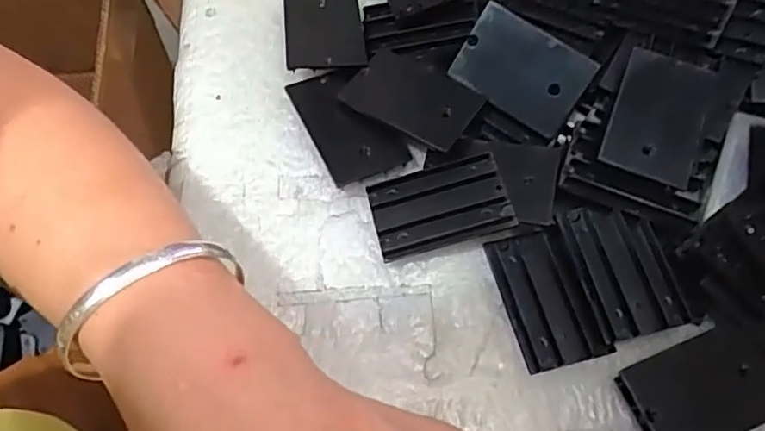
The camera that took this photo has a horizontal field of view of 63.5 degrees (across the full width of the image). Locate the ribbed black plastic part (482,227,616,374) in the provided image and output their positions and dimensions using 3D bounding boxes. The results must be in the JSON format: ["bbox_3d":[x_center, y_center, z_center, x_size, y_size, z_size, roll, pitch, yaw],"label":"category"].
[{"bbox_3d":[0.064,0.032,0.242,0.032,0.006,0.053,-13,65,-10],"label":"ribbed black plastic part"}]

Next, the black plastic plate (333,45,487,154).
[{"bbox_3d":[0.014,-0.053,0.272,0.056,0.006,0.035,28,72,16],"label":"black plastic plate"}]

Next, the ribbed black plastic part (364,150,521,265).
[{"bbox_3d":[0.023,-0.004,0.251,0.054,0.006,0.033,-16,71,4],"label":"ribbed black plastic part"}]

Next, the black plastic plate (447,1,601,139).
[{"bbox_3d":[0.059,-0.062,0.266,0.054,0.008,0.036,36,104,12],"label":"black plastic plate"}]

